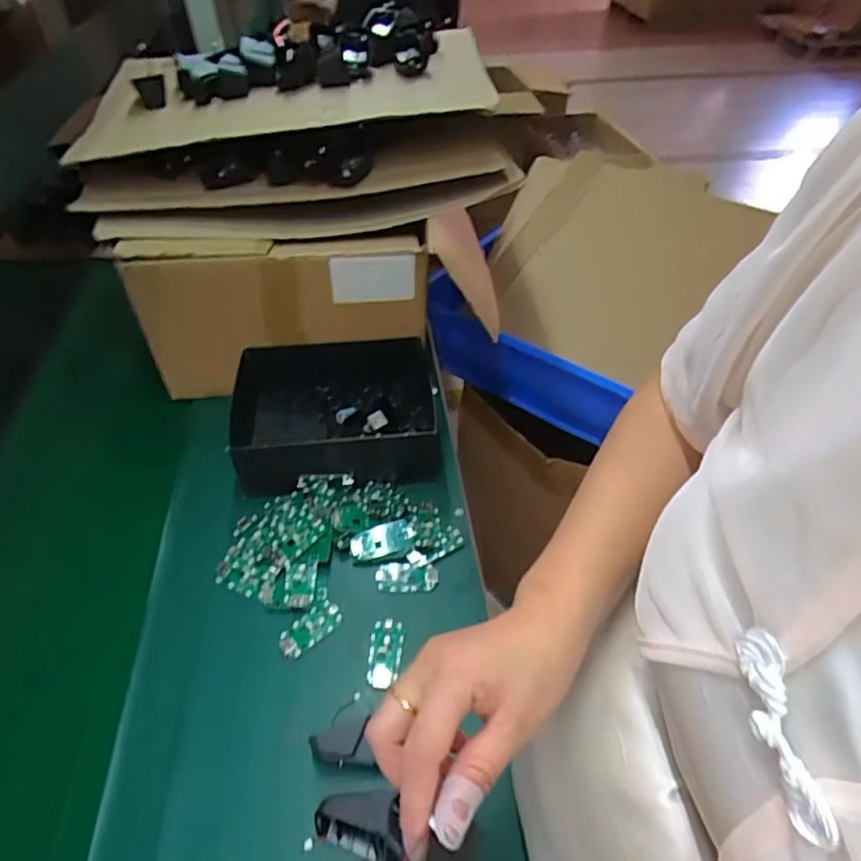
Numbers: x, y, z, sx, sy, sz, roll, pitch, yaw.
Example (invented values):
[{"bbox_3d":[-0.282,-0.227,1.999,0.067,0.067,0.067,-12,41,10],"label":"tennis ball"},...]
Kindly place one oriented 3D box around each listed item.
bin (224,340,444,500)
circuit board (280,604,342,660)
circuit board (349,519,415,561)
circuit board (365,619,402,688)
[{"bbox_3d":[-0.122,-0.024,0.729,0.258,0.081,0.192,-5,46,-5],"label":"bin"},{"bbox_3d":[-0.120,0.198,0.578,0.065,0.004,0.033,-33,54,-28],"label":"circuit board"},{"bbox_3d":[-0.052,0.122,0.636,0.071,0.006,0.037,-17,70,-15],"label":"circuit board"},{"bbox_3d":[-0.044,0.215,0.560,0.031,0.004,0.066,3,46,3],"label":"circuit board"}]

